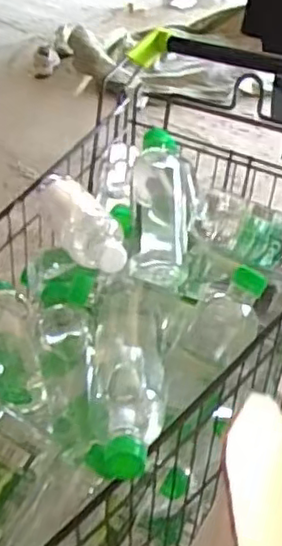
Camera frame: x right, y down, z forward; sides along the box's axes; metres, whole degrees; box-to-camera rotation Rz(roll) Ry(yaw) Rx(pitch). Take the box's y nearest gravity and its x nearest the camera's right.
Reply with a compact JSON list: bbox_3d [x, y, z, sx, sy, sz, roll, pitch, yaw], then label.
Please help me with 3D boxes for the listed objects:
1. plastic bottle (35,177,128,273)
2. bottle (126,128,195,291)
[{"bbox_3d":[-0.063,-0.054,0.757,0.070,0.056,0.173,-19,40,-16],"label":"plastic bottle"},{"bbox_3d":[0.027,-0.087,0.787,0.070,0.076,0.233,-1,57,6],"label":"bottle"}]

